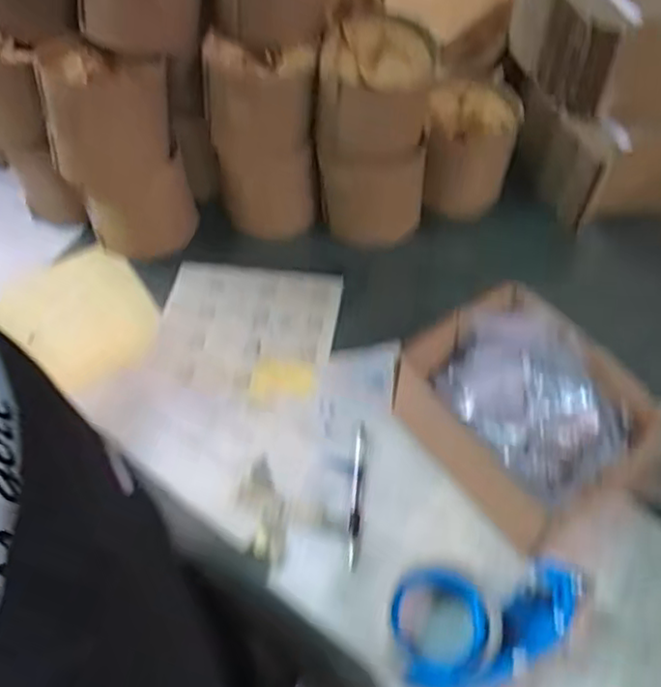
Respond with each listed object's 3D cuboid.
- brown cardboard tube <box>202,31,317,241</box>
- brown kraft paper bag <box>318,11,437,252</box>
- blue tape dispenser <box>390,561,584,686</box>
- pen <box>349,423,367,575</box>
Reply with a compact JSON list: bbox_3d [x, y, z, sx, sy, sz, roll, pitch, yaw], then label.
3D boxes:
[{"bbox_3d":[-0.065,-0.230,0.766,0.117,0.203,0.107,10,54,10],"label":"brown cardboard tube"},{"bbox_3d":[0.051,-0.232,0.768,0.116,0.217,0.127,0,53,3],"label":"brown kraft paper bag"},{"bbox_3d":[0.115,0.210,0.502,0.133,0.046,0.083,-2,53,1],"label":"blue tape dispenser"},{"bbox_3d":[0.024,0.137,0.612,0.011,0.017,0.129,3,54,5],"label":"pen"}]

